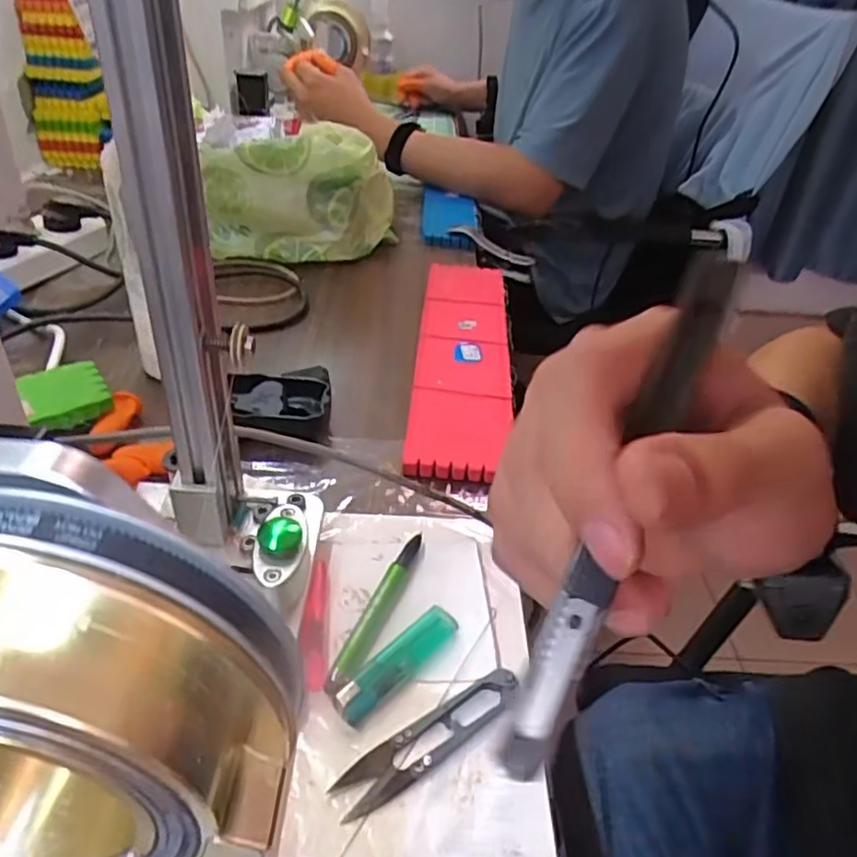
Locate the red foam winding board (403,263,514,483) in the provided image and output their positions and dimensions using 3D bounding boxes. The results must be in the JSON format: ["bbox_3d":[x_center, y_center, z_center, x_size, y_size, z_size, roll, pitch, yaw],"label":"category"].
[{"bbox_3d":[0.032,-0.074,0.623,0.080,0.022,0.341,6,36,0],"label":"red foam winding board"}]

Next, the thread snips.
[{"bbox_3d":[0.002,0.147,0.322,0.102,0.010,0.022,-20,44,-32],"label":"thread snips"}]

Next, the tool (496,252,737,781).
[{"bbox_3d":[0.045,0.015,0.154,0.011,0.009,0.128,21,78,20],"label":"tool"}]

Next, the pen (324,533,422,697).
[{"bbox_3d":[-0.027,0.100,0.382,0.013,0.010,0.119,16,37,13],"label":"pen"}]

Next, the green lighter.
[{"bbox_3d":[-0.015,0.121,0.353,0.019,0.009,0.079,32,43,31],"label":"green lighter"}]

